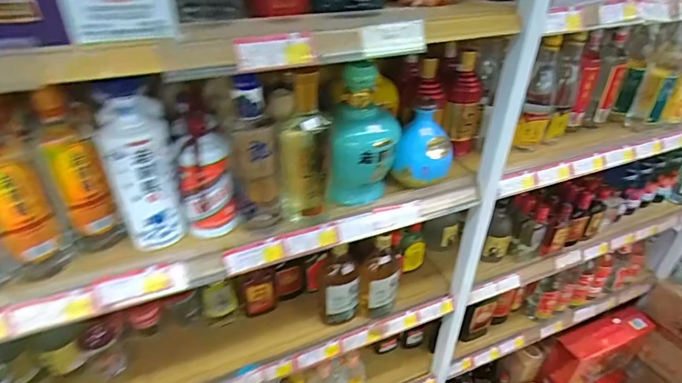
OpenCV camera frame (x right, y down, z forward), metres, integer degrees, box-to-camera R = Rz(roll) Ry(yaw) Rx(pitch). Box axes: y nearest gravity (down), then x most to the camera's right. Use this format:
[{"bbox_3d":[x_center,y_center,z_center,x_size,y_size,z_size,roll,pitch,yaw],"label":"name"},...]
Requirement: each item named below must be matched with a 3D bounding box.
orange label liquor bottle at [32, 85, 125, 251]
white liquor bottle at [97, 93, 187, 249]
[{"bbox_3d":[-0.361,-0.024,0.577,0.068,0.239,0.070,-22,40,-30],"label":"orange label liquor bottle"},{"bbox_3d":[-0.275,-0.024,0.587,0.085,0.213,0.073,-14,37,-21],"label":"white liquor bottle"}]

